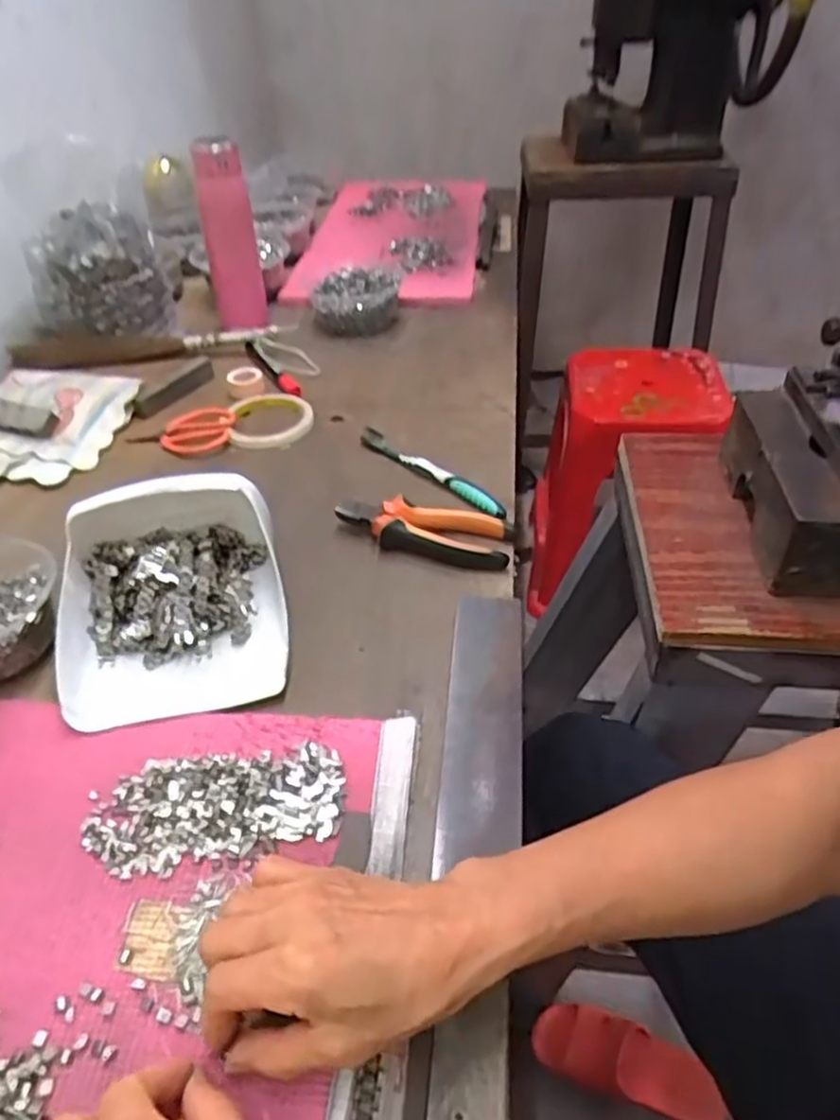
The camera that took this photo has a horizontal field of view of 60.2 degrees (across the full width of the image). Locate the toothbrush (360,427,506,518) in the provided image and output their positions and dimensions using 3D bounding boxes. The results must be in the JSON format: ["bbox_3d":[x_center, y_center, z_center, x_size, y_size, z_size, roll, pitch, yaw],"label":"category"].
[{"bbox_3d":[0.009,-0.083,0.685,0.015,0.020,0.179,-35,50,-31],"label":"toothbrush"}]

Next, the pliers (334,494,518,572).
[{"bbox_3d":[0.004,-0.027,0.613,0.149,0.026,0.054,13,44,18],"label":"pliers"}]

